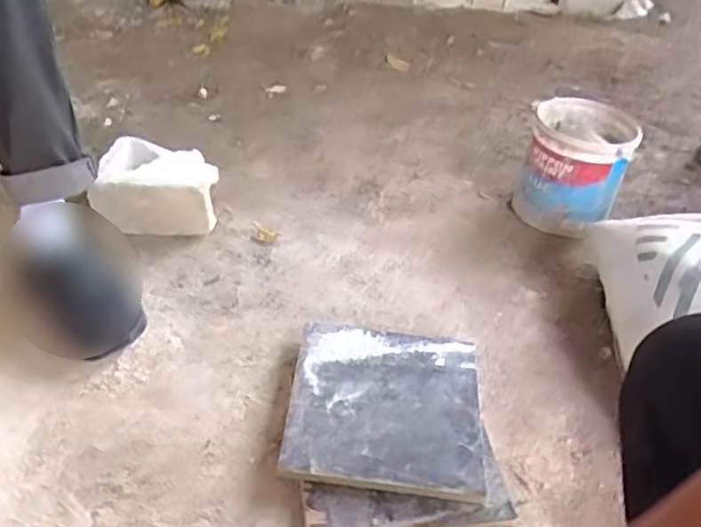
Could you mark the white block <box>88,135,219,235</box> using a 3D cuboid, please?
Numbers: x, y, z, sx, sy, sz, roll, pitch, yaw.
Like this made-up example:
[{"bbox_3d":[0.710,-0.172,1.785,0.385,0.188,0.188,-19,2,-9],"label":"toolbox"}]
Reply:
[{"bbox_3d":[-0.335,-0.126,1.160,0.193,0.115,0.164,-3,40,-5],"label":"white block"}]

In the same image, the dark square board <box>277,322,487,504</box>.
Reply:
[{"bbox_3d":[0.049,0.182,0.885,0.249,0.012,0.253,9,42,-1],"label":"dark square board"}]

